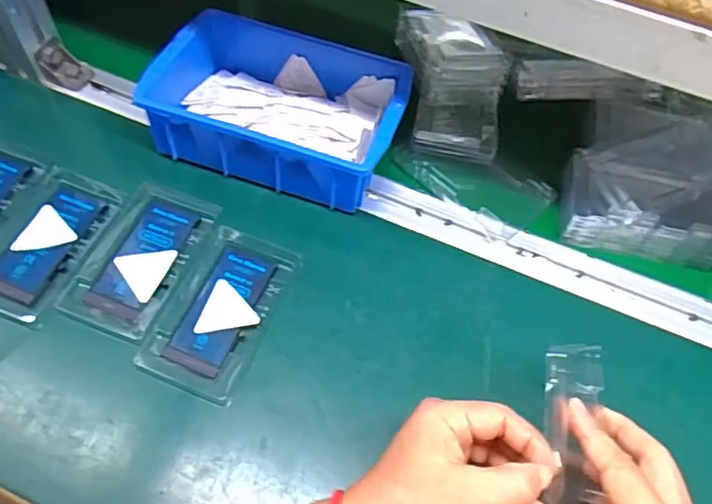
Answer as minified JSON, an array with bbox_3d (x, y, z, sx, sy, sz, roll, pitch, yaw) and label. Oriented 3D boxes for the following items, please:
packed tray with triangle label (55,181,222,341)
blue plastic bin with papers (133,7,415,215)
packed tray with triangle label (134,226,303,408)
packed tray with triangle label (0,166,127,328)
[{"bbox_3d":[-0.166,0.002,0.467,0.074,0.005,0.127,19,58,8],"label":"packed tray with triangle label"},{"bbox_3d":[-0.063,-0.125,0.522,0.200,0.064,0.136,18,58,7],"label":"blue plastic bin with papers"},{"bbox_3d":[-0.099,0.041,0.445,0.075,0.007,0.128,21,58,9],"label":"packed tray with triangle label"},{"bbox_3d":[-0.244,-0.010,0.467,0.074,0.008,0.129,18,58,7],"label":"packed tray with triangle label"}]

